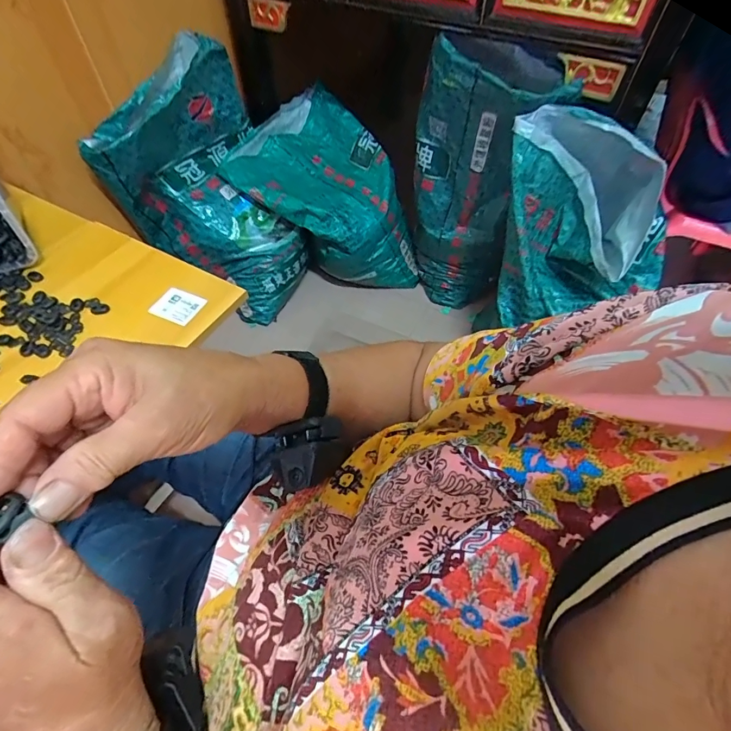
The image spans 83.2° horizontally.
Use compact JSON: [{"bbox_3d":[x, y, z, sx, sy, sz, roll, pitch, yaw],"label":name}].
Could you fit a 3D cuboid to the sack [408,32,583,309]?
[{"bbox_3d":[0.237,-0.399,0.996,0.304,0.600,0.154,21,56,14],"label":"sack"}]

